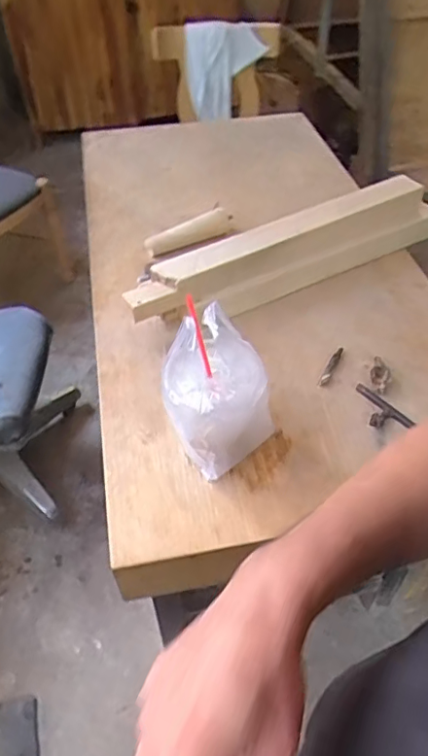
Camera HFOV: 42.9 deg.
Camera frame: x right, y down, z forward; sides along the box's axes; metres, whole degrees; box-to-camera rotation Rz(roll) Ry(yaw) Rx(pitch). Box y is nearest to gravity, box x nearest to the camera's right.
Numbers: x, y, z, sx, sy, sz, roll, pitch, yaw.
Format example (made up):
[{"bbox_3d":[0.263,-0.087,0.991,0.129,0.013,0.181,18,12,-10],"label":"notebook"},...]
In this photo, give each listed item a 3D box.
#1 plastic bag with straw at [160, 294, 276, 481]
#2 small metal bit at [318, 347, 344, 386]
[{"bbox_3d":[0.005,0.028,0.664,0.123,0.207,0.102,-20,50,-17],"label":"plastic bag with straw"},{"bbox_3d":[0.177,-0.020,0.822,0.013,0.007,0.078,20,50,19],"label":"small metal bit"}]

